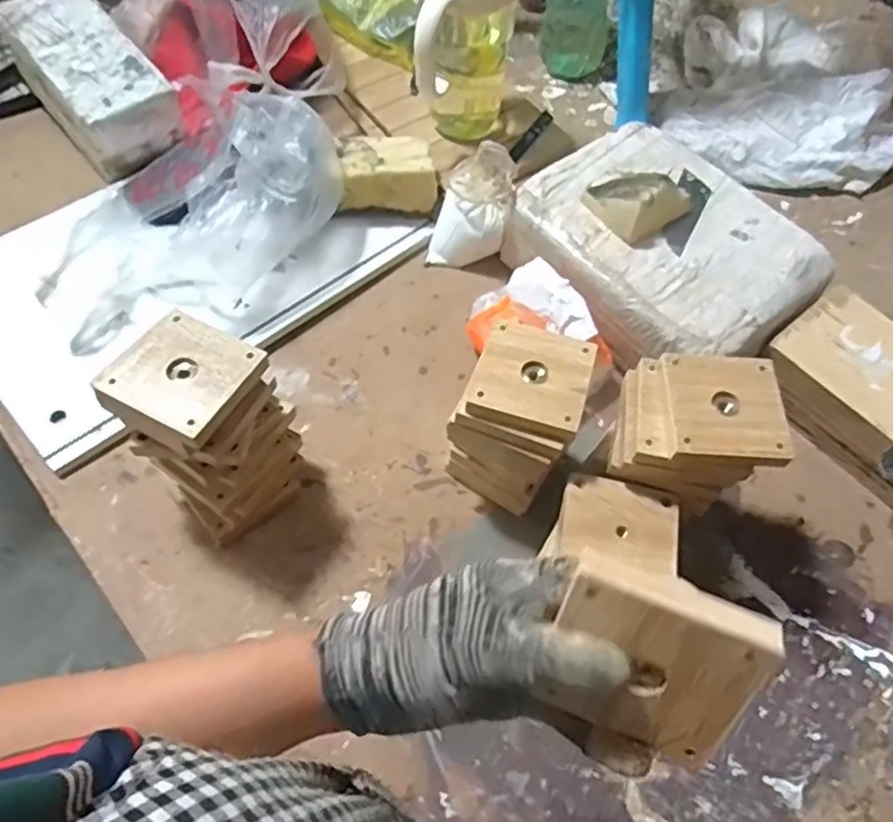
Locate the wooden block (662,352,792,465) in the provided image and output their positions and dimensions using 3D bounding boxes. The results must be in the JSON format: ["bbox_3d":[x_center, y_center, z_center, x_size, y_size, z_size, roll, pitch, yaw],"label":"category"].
[{"bbox_3d":[0.197,-0.004,0.489,0.082,0.017,0.082,4,61,2],"label":"wooden block"}]

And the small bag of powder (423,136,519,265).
[{"bbox_3d":[0.026,-0.213,0.728,0.086,0.113,0.067,1,61,-2],"label":"small bag of powder"}]

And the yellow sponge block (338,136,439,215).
[{"bbox_3d":[-0.065,-0.256,0.750,0.103,0.057,0.065,-6,61,-6],"label":"yellow sponge block"}]

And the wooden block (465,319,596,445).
[{"bbox_3d":[0.066,-0.025,0.510,0.079,0.009,0.086,16,63,8],"label":"wooden block"}]

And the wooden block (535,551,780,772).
[{"bbox_3d":[0.086,0.107,0.293,0.080,0.083,0.013,22,33,12],"label":"wooden block"}]

